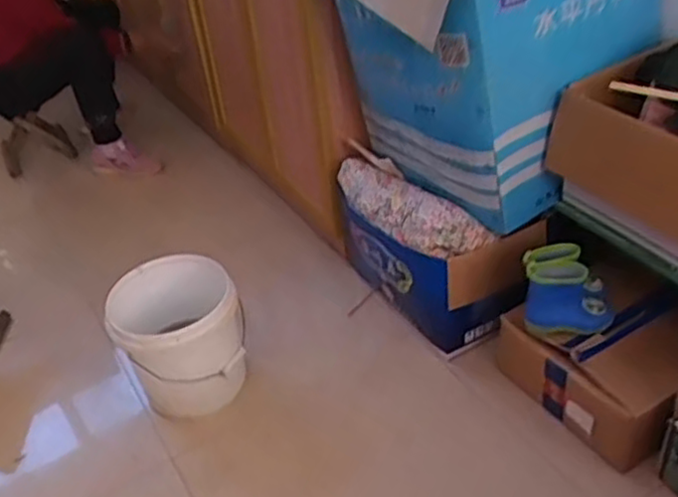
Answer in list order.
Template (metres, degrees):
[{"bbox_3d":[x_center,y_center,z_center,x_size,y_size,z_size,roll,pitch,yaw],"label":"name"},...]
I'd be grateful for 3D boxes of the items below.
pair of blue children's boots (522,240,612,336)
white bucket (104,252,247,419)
[{"bbox_3d":[0.442,0.084,1.379,0.166,0.147,0.129,-1,37,9],"label":"pair of blue children's boots"},{"bbox_3d":[-0.322,0.170,1.455,0.239,0.235,0.253,-5,37,4],"label":"white bucket"}]

